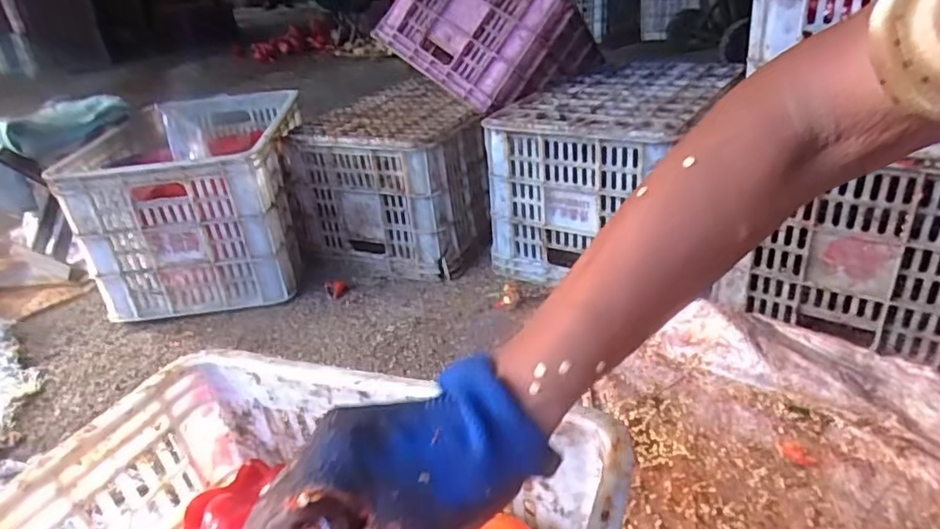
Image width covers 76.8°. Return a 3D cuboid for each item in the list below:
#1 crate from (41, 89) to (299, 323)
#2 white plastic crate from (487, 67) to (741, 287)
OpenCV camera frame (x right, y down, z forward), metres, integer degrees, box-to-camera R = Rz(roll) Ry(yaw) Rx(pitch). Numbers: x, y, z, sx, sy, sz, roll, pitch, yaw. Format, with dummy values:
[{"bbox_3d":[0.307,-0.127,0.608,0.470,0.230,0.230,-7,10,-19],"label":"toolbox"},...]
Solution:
[{"bbox_3d":[-0.545,-0.140,1.245,0.352,0.298,0.477,-8,27,-5],"label":"crate"},{"bbox_3d":[0.280,-0.187,1.145,0.309,0.297,0.444,13,34,30],"label":"white plastic crate"}]

